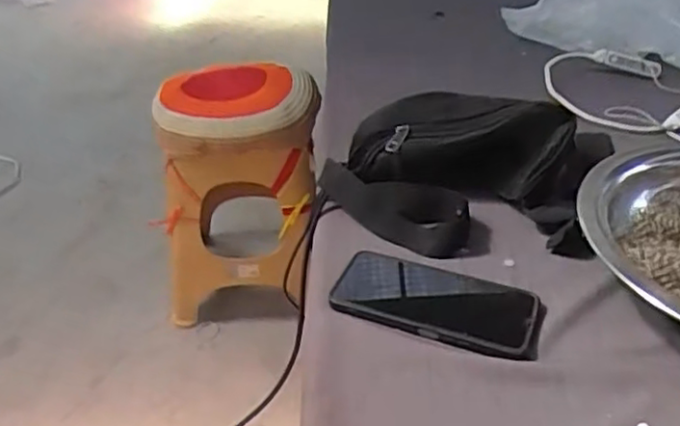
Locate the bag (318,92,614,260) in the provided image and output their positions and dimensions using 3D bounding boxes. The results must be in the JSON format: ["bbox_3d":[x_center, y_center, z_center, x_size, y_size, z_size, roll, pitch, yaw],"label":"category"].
[{"bbox_3d":[0.127,-0.055,0.672,0.248,0.087,0.213,13,36,17],"label":"bag"}]

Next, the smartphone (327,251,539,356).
[{"bbox_3d":[0.078,0.070,0.557,0.160,0.013,0.076,14,36,19],"label":"smartphone"}]

